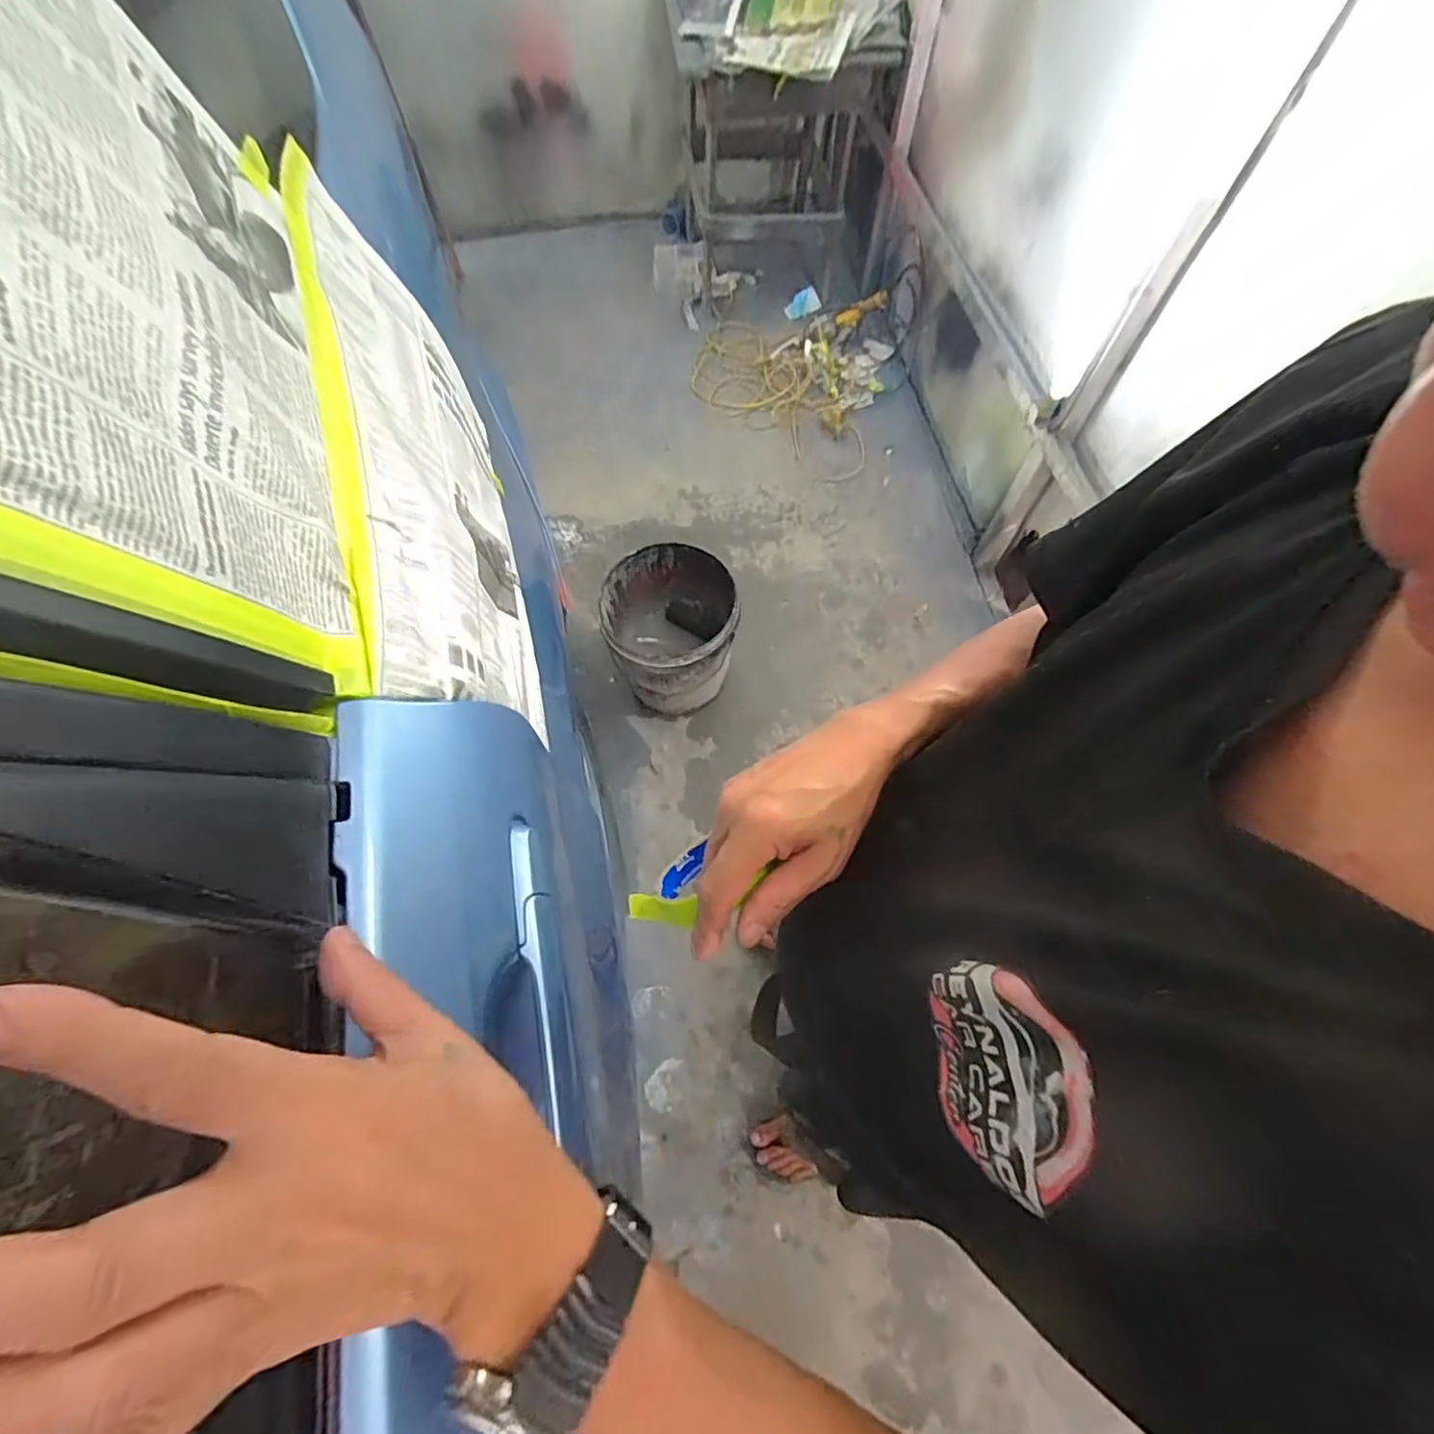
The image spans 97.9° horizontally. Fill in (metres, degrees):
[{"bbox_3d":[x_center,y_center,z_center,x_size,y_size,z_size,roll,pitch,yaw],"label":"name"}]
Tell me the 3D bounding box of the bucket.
[{"bbox_3d":[-0.113,-0.202,1.600,0.296,0.350,0.319,0,65,0],"label":"bucket"}]

